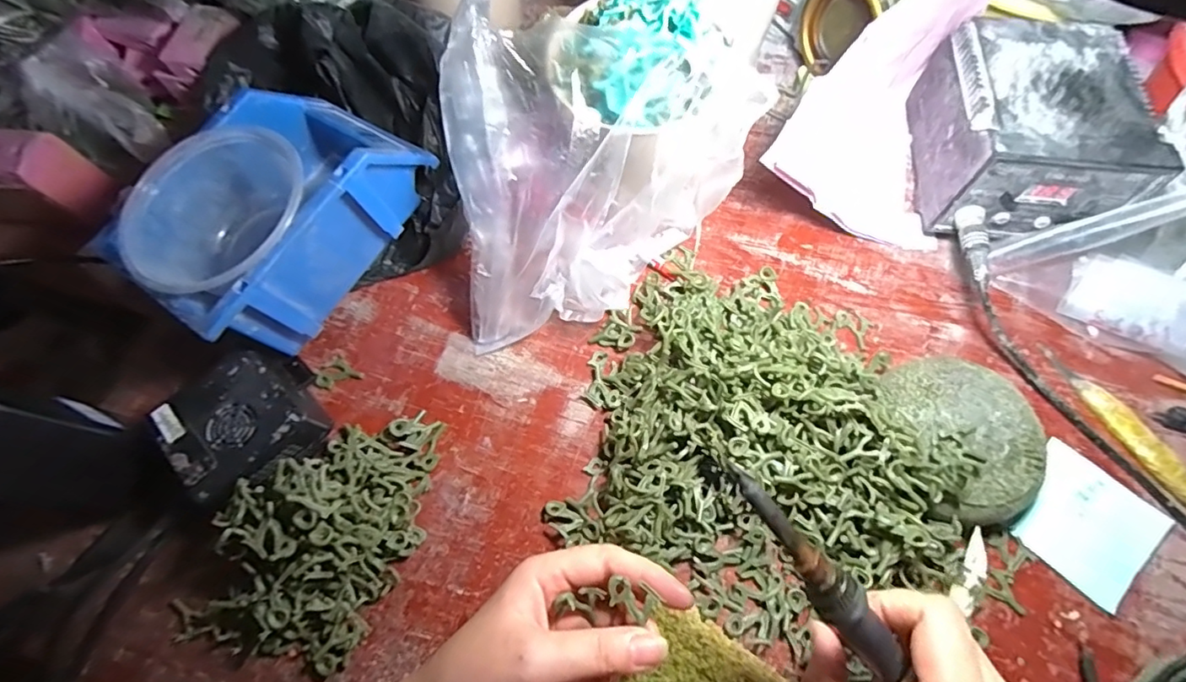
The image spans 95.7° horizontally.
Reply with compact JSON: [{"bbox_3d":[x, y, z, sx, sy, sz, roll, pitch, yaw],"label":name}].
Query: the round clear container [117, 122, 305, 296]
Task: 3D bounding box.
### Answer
[{"bbox_3d":[-0.234,-0.070,0.352,0.105,0.072,0.117,-39,73,-11],"label":"round clear container"}]

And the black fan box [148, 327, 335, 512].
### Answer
[{"bbox_3d":[-0.228,0.053,0.359,0.083,0.056,0.089,39,76,15],"label":"black fan box"}]

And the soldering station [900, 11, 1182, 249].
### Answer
[{"bbox_3d":[0.319,-0.158,0.396,0.117,0.083,0.139,6,70,5],"label":"soldering station"}]

